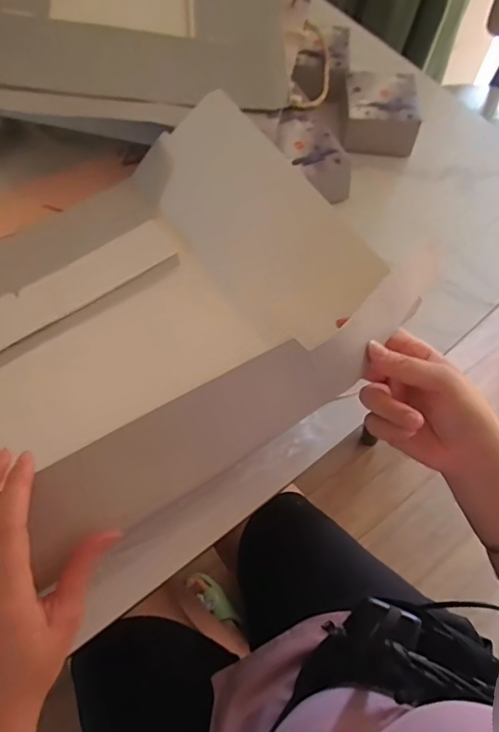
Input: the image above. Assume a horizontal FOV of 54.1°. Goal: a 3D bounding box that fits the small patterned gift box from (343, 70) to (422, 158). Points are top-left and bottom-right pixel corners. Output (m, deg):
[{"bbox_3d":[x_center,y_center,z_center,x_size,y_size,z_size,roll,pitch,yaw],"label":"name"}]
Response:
[{"bbox_3d":[0.157,-0.313,0.599,0.096,0.046,0.105,7,64,3],"label":"small patterned gift box"}]

